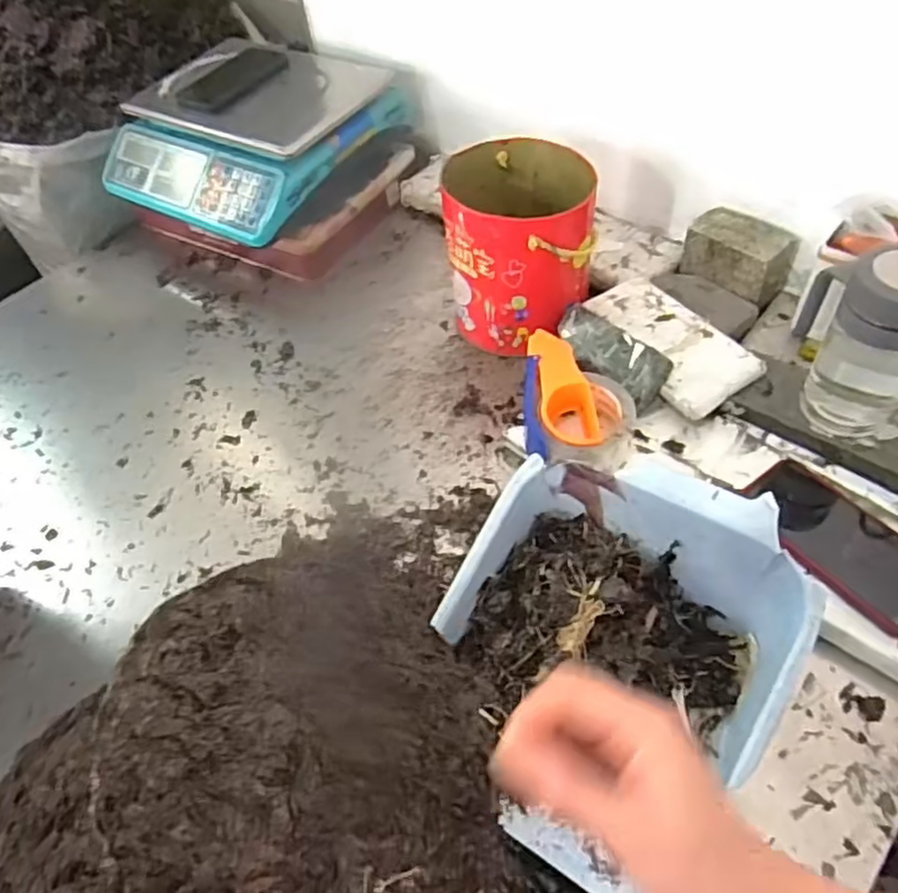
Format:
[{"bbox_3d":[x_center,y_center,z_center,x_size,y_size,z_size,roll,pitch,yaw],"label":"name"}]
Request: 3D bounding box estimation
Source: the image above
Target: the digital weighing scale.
[{"bbox_3d":[-0.291,-0.456,0.962,0.341,0.103,0.337,23,57,22],"label":"digital weighing scale"}]

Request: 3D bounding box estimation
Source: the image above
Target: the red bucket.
[{"bbox_3d":[0.081,-0.230,0.779,0.155,0.170,0.169,-3,51,4],"label":"red bucket"}]

